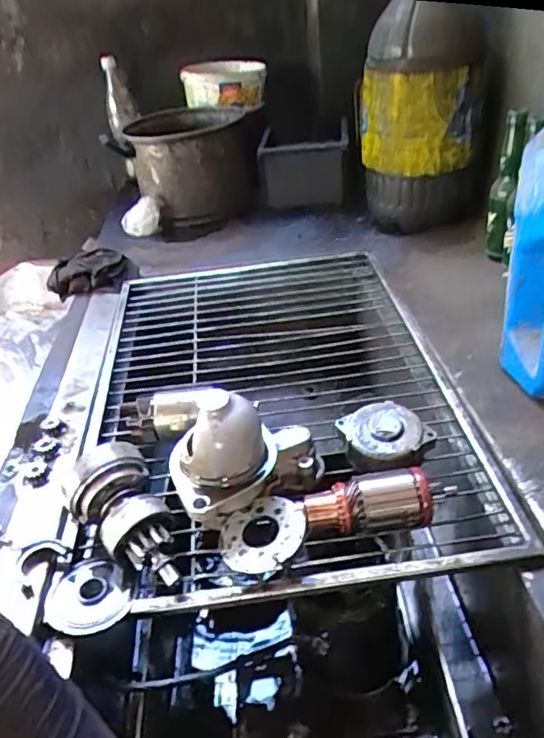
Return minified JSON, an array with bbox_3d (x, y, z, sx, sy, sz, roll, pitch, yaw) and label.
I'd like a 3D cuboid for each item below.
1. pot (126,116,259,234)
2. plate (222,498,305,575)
[{"bbox_3d":[-0.160,-0.417,1.175,0.271,0.197,0.312,-4,34,5],"label":"pot"},{"bbox_3d":[-0.008,0.146,0.494,0.078,0.009,0.066,-17,40,10],"label":"plate"}]

